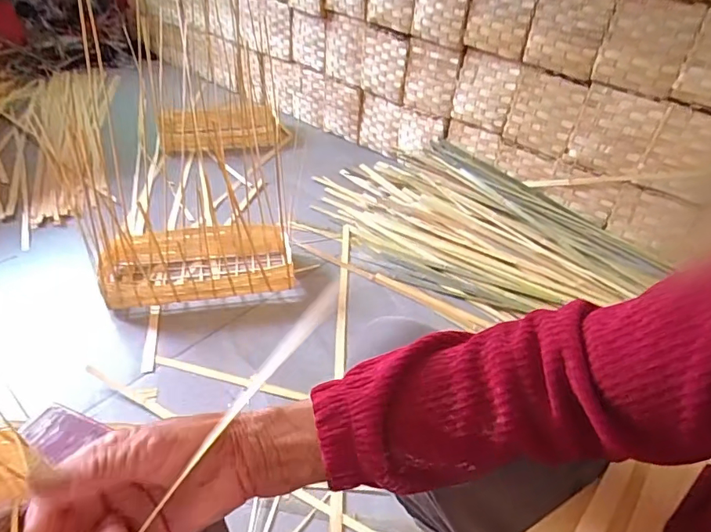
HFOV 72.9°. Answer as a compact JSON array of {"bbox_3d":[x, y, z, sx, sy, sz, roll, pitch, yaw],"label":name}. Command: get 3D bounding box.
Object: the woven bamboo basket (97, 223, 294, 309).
[{"bbox_3d":[-0.377,-0.008,1.172,0.425,0.093,0.225,-7,41,-12],"label":"woven bamboo basket"}]

